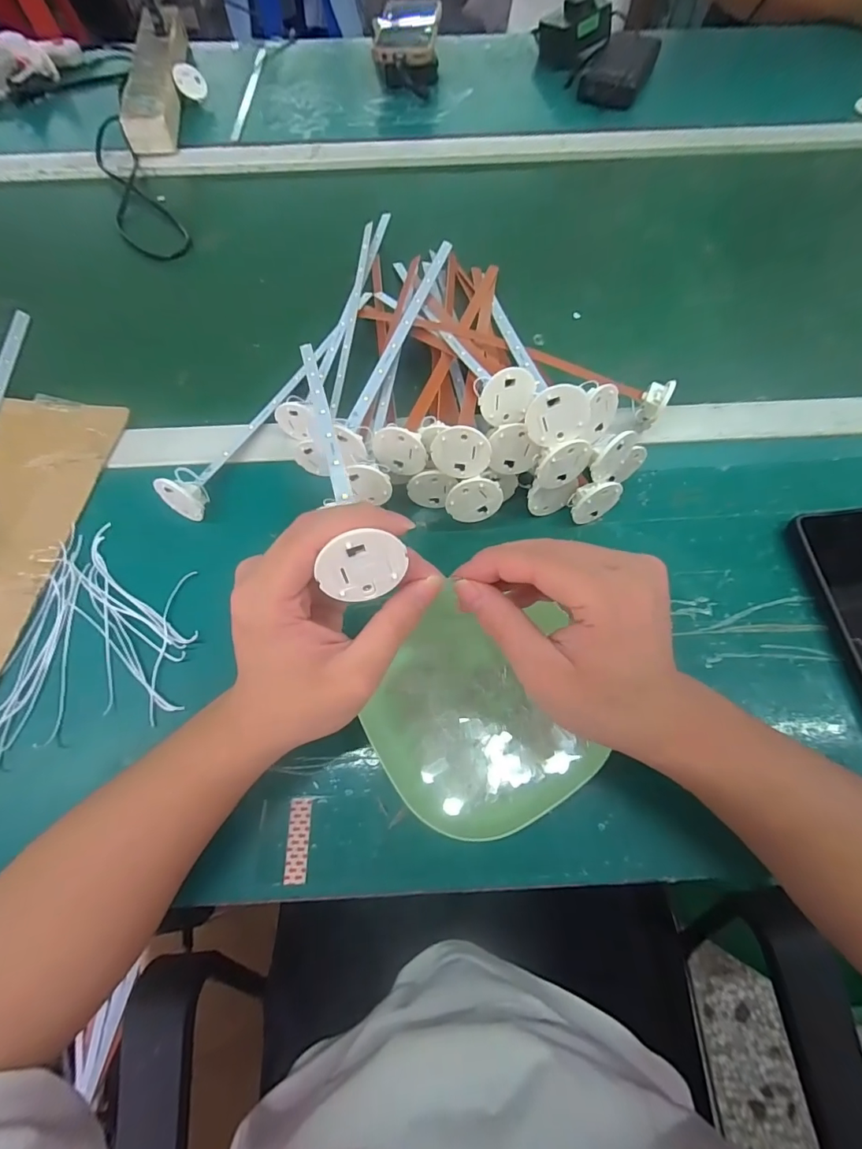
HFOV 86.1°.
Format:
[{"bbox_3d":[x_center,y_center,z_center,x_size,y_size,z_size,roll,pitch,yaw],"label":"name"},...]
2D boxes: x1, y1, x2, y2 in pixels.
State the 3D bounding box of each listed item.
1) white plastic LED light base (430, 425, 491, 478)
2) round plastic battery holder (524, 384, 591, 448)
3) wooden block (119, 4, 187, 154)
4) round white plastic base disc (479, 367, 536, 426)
[{"bbox_3d":[0.020,-0.080,0.300,0.038,0.037,0.004,6,50,5],"label":"white plastic LED light base"},{"bbox_3d":[0.079,-0.096,0.281,0.041,0.037,0.004,-5,44,2],"label":"round plastic battery holder"},{"bbox_3d":[-0.359,-0.652,0.604,0.060,0.048,0.309,-10,67,-4],"label":"wooden block"},{"bbox_3d":[0.049,-0.117,0.304,0.033,0.036,0.004,9,36,-15],"label":"round white plastic base disc"}]

